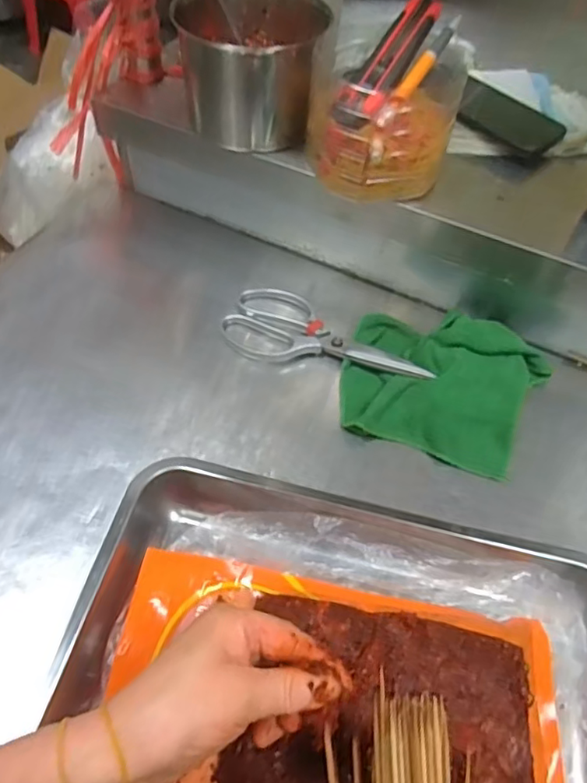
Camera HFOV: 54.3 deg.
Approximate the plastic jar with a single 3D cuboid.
[{"bbox_3d":[0.081,-0.256,0.535,0.134,0.110,0.103,9,53,2],"label":"plastic jar"}]

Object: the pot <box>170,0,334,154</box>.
[{"bbox_3d":[-0.039,-0.333,0.590,0.136,0.128,0.133,9,53,2],"label":"pot"}]

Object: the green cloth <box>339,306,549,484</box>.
[{"bbox_3d":[0.149,-0.011,0.572,0.189,0.032,0.166,16,52,7],"label":"green cloth"}]

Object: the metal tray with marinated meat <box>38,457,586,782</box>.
[{"bbox_3d":[0.040,0.209,0.385,0.380,0.041,0.293,12,52,4],"label":"metal tray with marinated meat"}]

